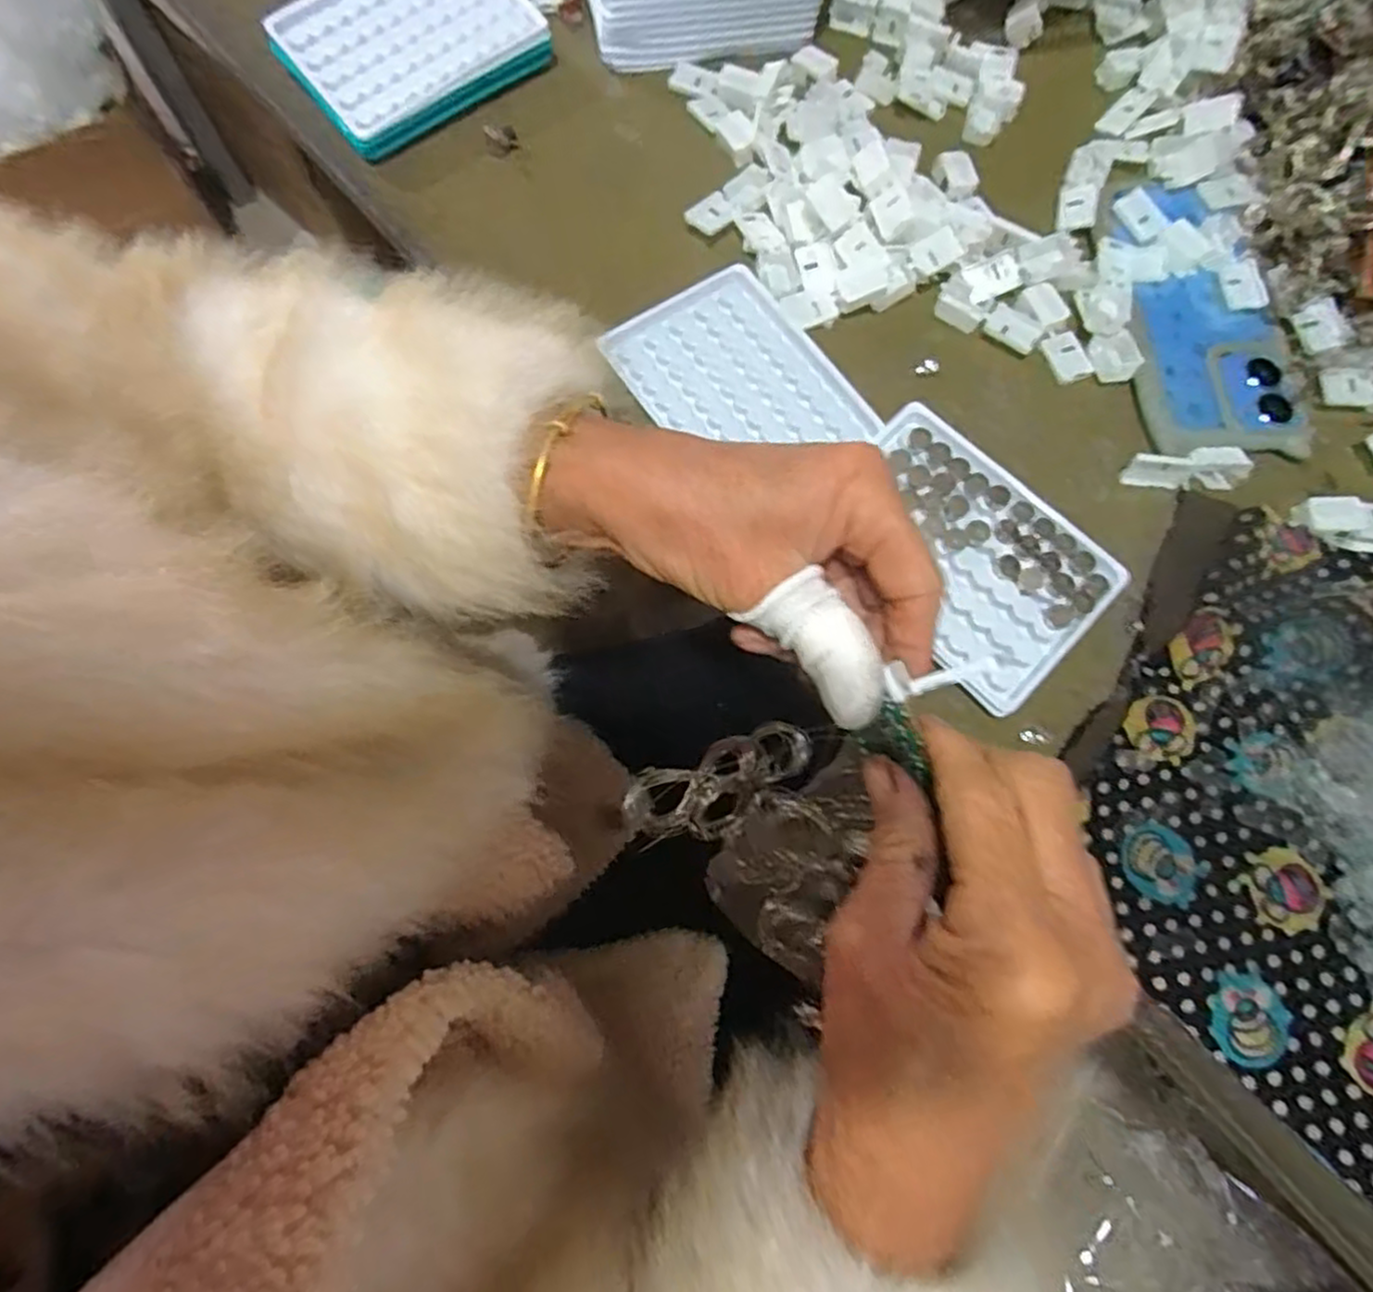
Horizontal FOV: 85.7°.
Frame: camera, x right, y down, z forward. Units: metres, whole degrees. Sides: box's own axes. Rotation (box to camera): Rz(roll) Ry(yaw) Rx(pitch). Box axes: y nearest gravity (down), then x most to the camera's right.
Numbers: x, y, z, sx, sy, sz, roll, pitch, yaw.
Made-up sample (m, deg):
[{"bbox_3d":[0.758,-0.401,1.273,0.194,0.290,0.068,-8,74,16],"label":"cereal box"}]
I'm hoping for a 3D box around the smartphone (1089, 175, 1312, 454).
[{"bbox_3d":[0.268,-0.179,0.395,0.082,0.014,0.173,-6,73,-1],"label":"smartphone"}]

